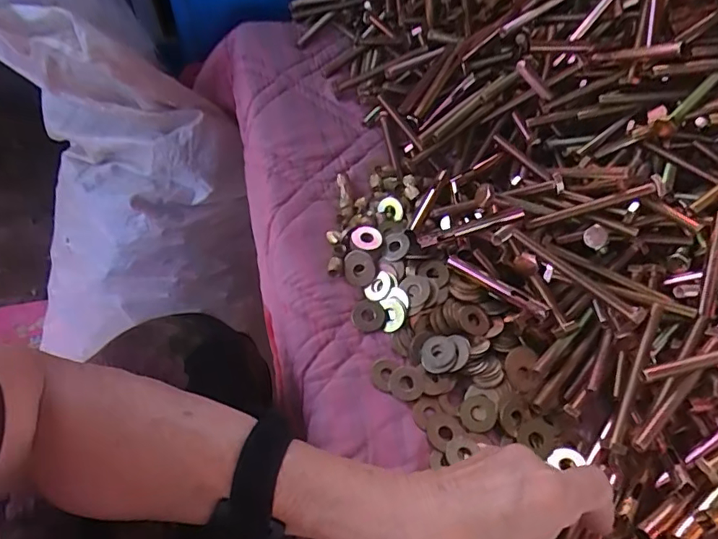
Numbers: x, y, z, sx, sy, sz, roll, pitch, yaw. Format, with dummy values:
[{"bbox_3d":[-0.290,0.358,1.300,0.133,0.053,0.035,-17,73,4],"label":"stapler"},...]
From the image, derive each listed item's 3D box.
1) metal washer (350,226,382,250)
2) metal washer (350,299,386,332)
[{"bbox_3d":[0.006,-0.025,0.406,0.025,0.004,0.022,-12,65,-10],"label":"metal washer"},{"bbox_3d":[0.007,0.033,0.385,0.025,0.004,0.027,-12,54,-12],"label":"metal washer"}]

